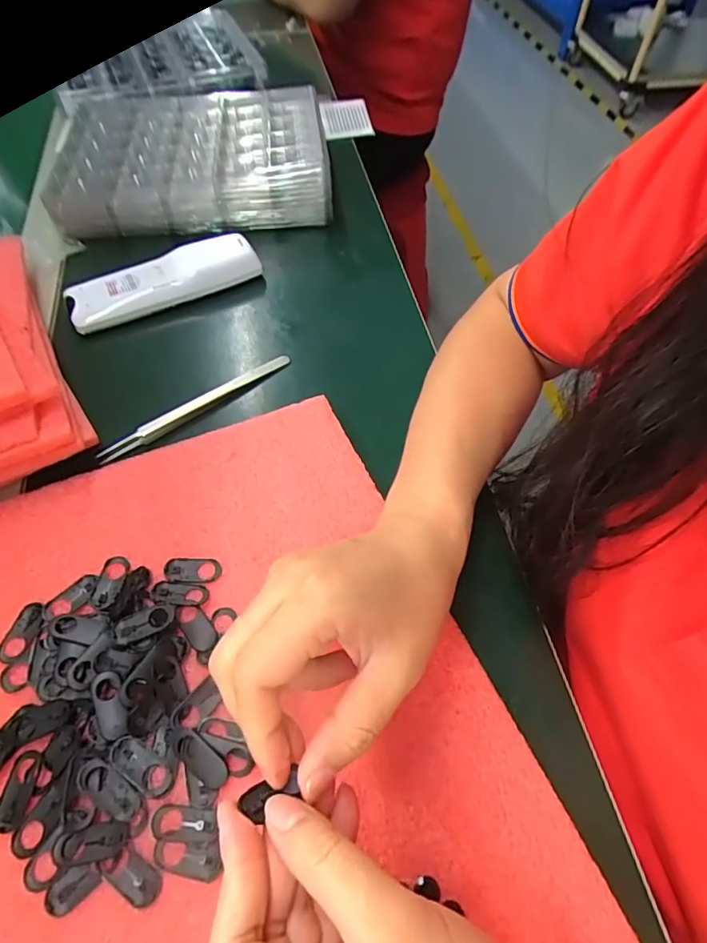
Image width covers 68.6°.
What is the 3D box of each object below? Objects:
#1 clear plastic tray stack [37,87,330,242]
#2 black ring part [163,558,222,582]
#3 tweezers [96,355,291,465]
[{"bbox_3d":[-0.167,-0.332,0.526,0.262,0.053,0.233,-7,57,-5],"label":"clear plastic tray stack"},{"bbox_3d":[-0.092,0.055,0.297,0.032,0.004,0.014,1,56,0],"label":"black ring part"},{"bbox_3d":[-0.109,-0.049,0.371,0.153,0.004,0.010,-36,64,-22],"label":"tweezers"}]

